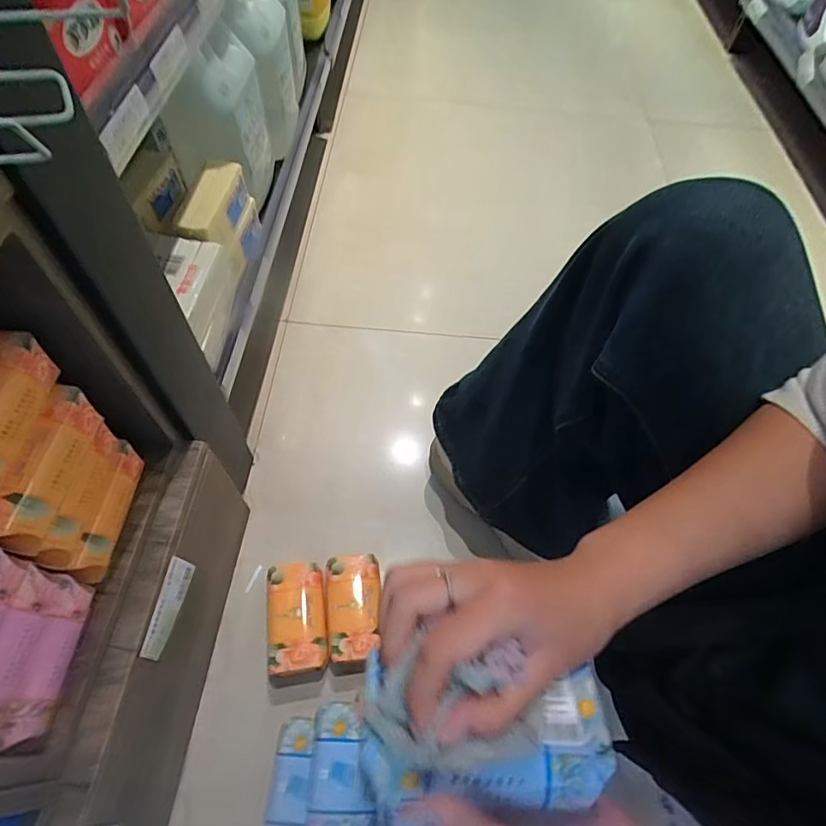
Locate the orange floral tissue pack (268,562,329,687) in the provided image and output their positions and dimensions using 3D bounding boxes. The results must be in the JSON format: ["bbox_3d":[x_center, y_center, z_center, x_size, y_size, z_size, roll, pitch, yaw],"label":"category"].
[{"bbox_3d":[-0.140,0.257,0.619,0.068,0.052,0.132,-4,59,-6],"label":"orange floral tissue pack"}]

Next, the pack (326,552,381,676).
[{"bbox_3d":[-0.072,0.246,0.631,0.067,0.052,0.126,-4,59,-6],"label":"pack"}]

